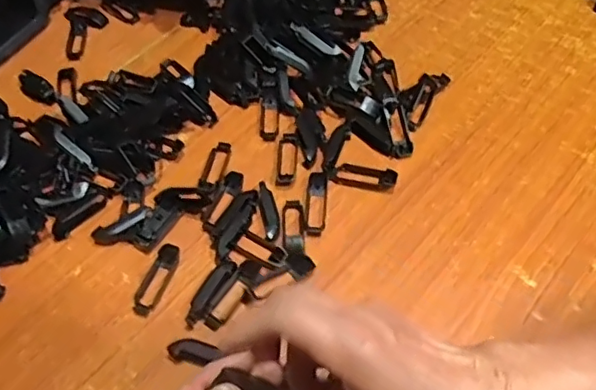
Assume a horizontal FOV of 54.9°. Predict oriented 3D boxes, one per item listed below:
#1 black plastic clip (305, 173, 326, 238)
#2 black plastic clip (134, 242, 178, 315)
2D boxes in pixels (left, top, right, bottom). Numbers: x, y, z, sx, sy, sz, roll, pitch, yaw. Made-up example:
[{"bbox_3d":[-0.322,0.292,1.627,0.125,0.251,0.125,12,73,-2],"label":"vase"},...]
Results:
[{"bbox_3d":[0.014,0.007,0.473,0.016,0.011,0.057,1,55,5],"label":"black plastic clip"},{"bbox_3d":[-0.110,0.064,0.444,0.018,0.011,0.059,16,58,16],"label":"black plastic clip"}]

